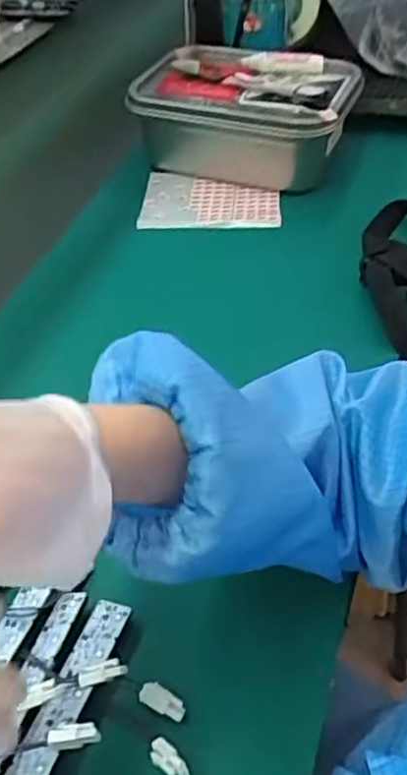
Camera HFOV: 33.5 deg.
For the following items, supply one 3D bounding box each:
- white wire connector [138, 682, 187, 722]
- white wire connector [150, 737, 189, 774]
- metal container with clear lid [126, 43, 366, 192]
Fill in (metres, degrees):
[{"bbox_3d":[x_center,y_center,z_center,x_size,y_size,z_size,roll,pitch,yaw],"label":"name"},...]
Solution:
[{"bbox_3d":[-0.022,0.173,0.373,0.027,0.004,0.013,20,51,24],"label":"white wire connector"},{"bbox_3d":[-0.018,0.189,0.343,0.012,0.006,0.027,-37,29,-26],"label":"white wire connector"},{"bbox_3d":[0.048,-0.312,0.779,0.237,0.095,0.159,12,49,18],"label":"metal container with clear lid"}]

